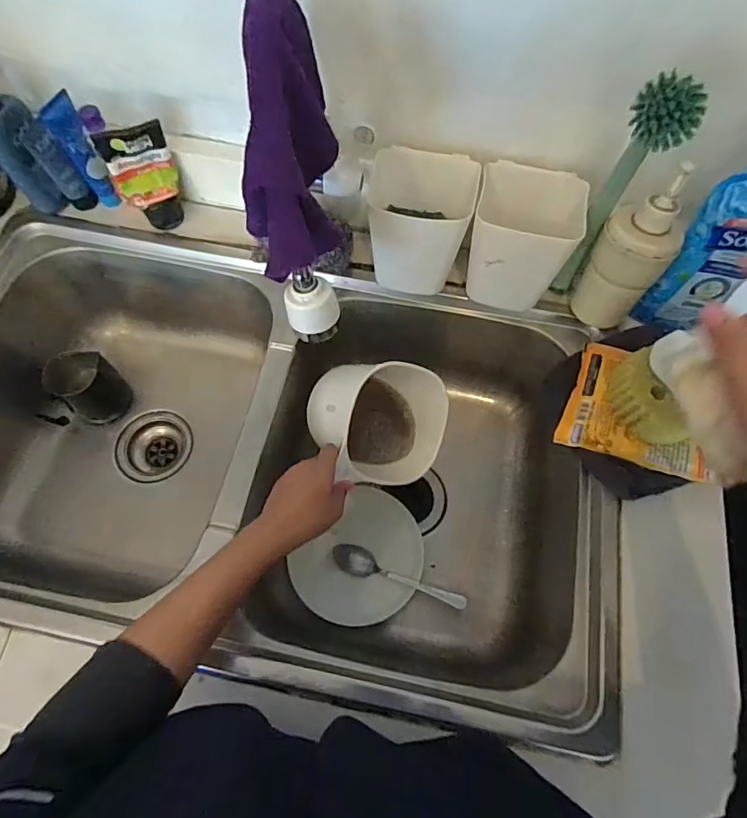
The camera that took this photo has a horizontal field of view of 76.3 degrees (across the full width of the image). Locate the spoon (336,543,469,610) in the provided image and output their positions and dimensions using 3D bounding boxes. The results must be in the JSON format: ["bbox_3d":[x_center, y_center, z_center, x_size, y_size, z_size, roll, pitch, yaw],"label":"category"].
[{"bbox_3d":[0.033,0.214,0.615,0.175,0.019,0.034,17,67,5],"label":"spoon"}]

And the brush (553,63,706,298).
[{"bbox_3d":[0.237,-0.202,0.488,0.048,0.271,0.046,30,69,11],"label":"brush"}]

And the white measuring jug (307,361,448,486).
[{"bbox_3d":[0.001,0.014,0.611,0.152,0.125,0.149,-5,100,-32],"label":"white measuring jug"}]

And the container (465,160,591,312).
[{"bbox_3d":[0.169,-0.196,0.549,0.107,0.102,0.121,17,67,5],"label":"container"}]

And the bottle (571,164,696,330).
[{"bbox_3d":[0.275,-0.163,0.511,0.076,0.167,0.061,40,71,14],"label":"bottle"}]

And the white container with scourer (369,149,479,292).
[{"bbox_3d":[0.050,-0.220,0.559,0.113,0.102,0.103,13,67,4],"label":"white container with scourer"}]

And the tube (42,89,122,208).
[{"bbox_3d":[-0.362,-0.314,0.600,0.037,0.142,0.033,-31,71,-14],"label":"tube"}]

